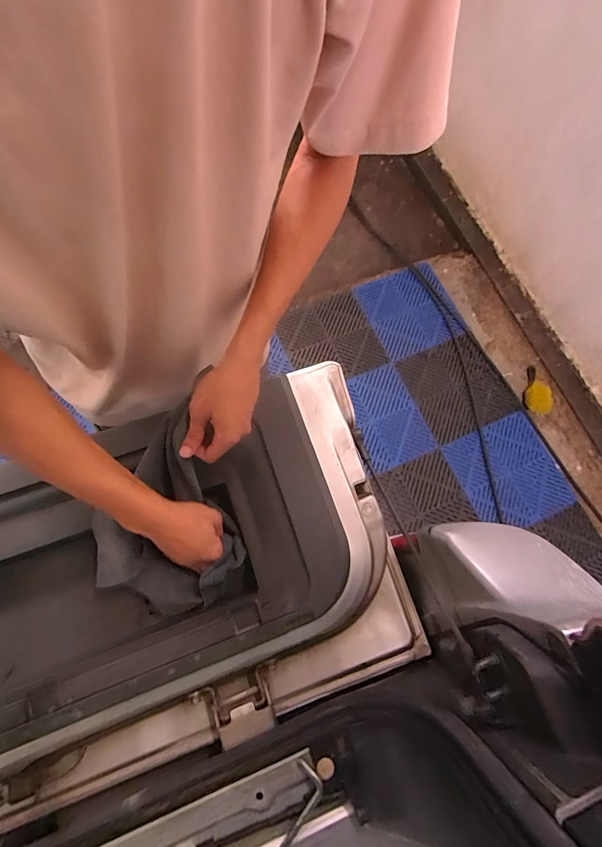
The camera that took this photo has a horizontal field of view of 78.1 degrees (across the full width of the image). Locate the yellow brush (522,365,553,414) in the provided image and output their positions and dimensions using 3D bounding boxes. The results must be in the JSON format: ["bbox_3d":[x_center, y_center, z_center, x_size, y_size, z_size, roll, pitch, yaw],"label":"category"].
[{"bbox_3d":[0.989,-0.146,1.545,0.104,0.052,0.214,15,72,1],"label":"yellow brush"}]

